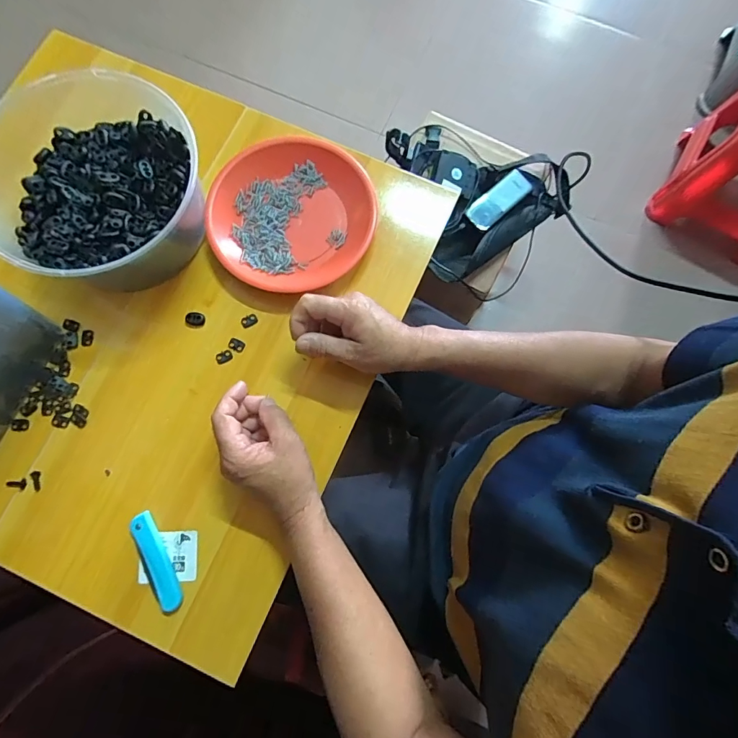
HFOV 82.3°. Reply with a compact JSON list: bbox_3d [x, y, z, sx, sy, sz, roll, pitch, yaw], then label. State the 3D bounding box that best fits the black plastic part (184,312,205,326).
[{"bbox_3d":[-0.201,-0.058,0.487,0.023,0.004,0.015,7,78,1],"label":"black plastic part"}]

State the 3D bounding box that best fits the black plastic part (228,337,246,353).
[{"bbox_3d":[-0.152,-0.027,0.482,0.019,0.004,0.013,27,79,5],"label":"black plastic part"}]

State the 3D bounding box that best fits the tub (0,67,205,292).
[{"bbox_3d":[-0.290,-0.194,0.465,0.221,0.096,0.211,0,78,-1],"label":"tub"}]

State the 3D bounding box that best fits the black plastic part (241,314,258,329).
[{"bbox_3d":[-0.139,-0.056,0.489,0.019,0.004,0.014,-28,79,-7],"label":"black plastic part"}]

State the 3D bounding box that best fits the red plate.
[{"bbox_3d":[-0.090,-0.180,0.501,0.190,0.025,0.181,0,78,-1],"label":"red plate"}]

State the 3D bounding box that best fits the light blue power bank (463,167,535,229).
[{"bbox_3d":[0.243,-0.315,0.776,0.144,0.014,0.052,-43,82,-9],"label":"light blue power bank"}]

